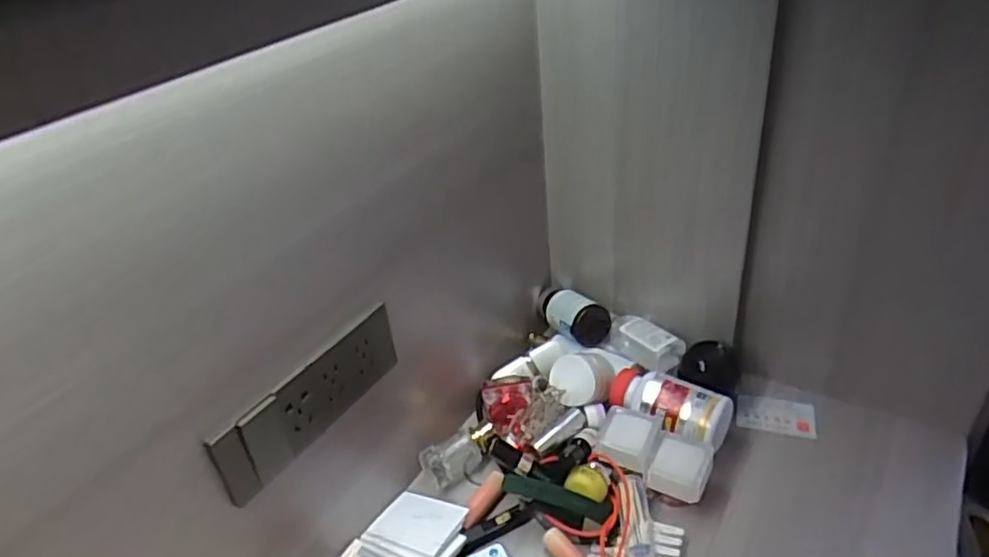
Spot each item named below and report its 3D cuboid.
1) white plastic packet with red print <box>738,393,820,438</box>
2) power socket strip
[{"bbox_3d":[0.328,0.159,0.780,0.087,0.006,0.050,2,42,30],"label":"white plastic packet with red print"},{"bbox_3d":[-0.152,0.098,0.574,0.012,0.070,0.200,14,38,27],"label":"power socket strip"}]

